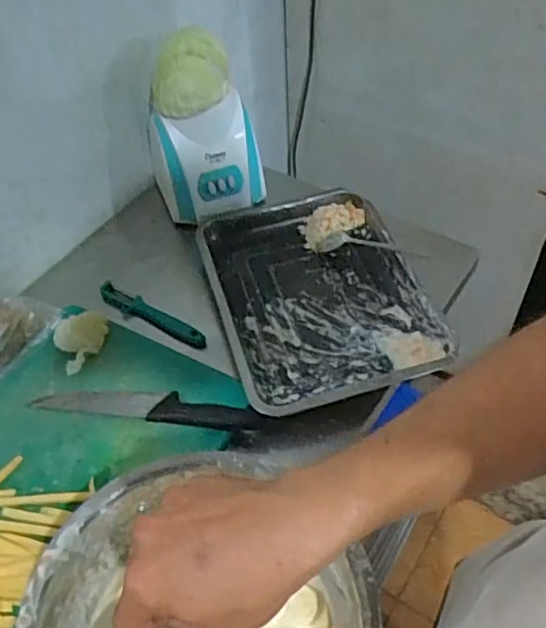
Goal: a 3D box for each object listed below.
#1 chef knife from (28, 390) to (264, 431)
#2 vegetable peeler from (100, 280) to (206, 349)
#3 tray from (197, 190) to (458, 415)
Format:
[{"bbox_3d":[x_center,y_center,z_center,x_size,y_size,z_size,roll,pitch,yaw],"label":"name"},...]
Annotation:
[{"bbox_3d":[-0.142,0.101,0.722,0.260,0.015,0.039,5,50,7],"label":"chef knife"},{"bbox_3d":[-0.160,0.003,0.824,0.168,0.018,0.034,28,52,25],"label":"vegetable peeler"},{"bbox_3d":[0.056,-0.030,0.827,0.254,0.046,0.338,-13,50,-9],"label":"tray"}]

